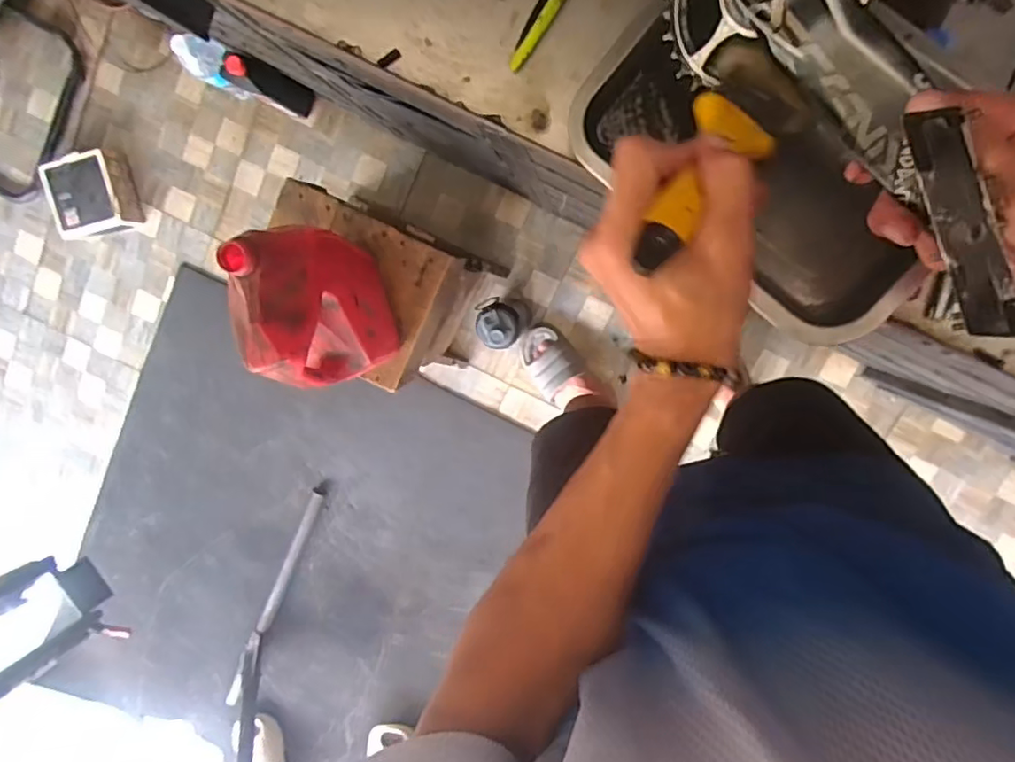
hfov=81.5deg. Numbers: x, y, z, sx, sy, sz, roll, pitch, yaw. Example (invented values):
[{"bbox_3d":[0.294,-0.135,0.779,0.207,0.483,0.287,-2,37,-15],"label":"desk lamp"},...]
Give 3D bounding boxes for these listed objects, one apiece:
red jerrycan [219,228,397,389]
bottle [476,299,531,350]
[{"bbox_3d":[-0.255,-0.098,0.822,0.121,0.283,0.206,-8,99,8],"label":"red jerrycan"},{"bbox_3d":[0.000,-0.124,1.211,0.079,0.288,0.096,-4,100,7],"label":"bottle"}]

